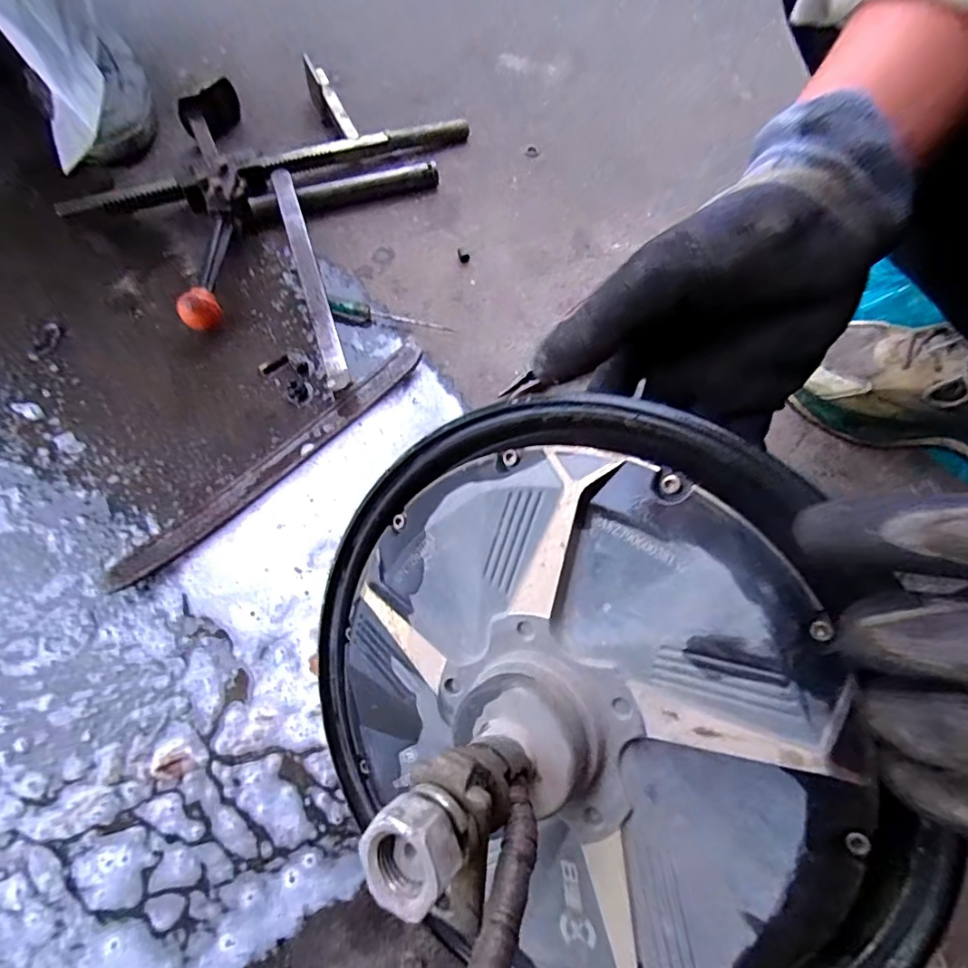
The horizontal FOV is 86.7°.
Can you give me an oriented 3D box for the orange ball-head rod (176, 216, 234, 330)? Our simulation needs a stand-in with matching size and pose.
[{"bbox_3d":[-0.240,-0.185,0.447,0.030,0.035,0.114,-2,66,-4],"label":"orange ball-head rod"}]

